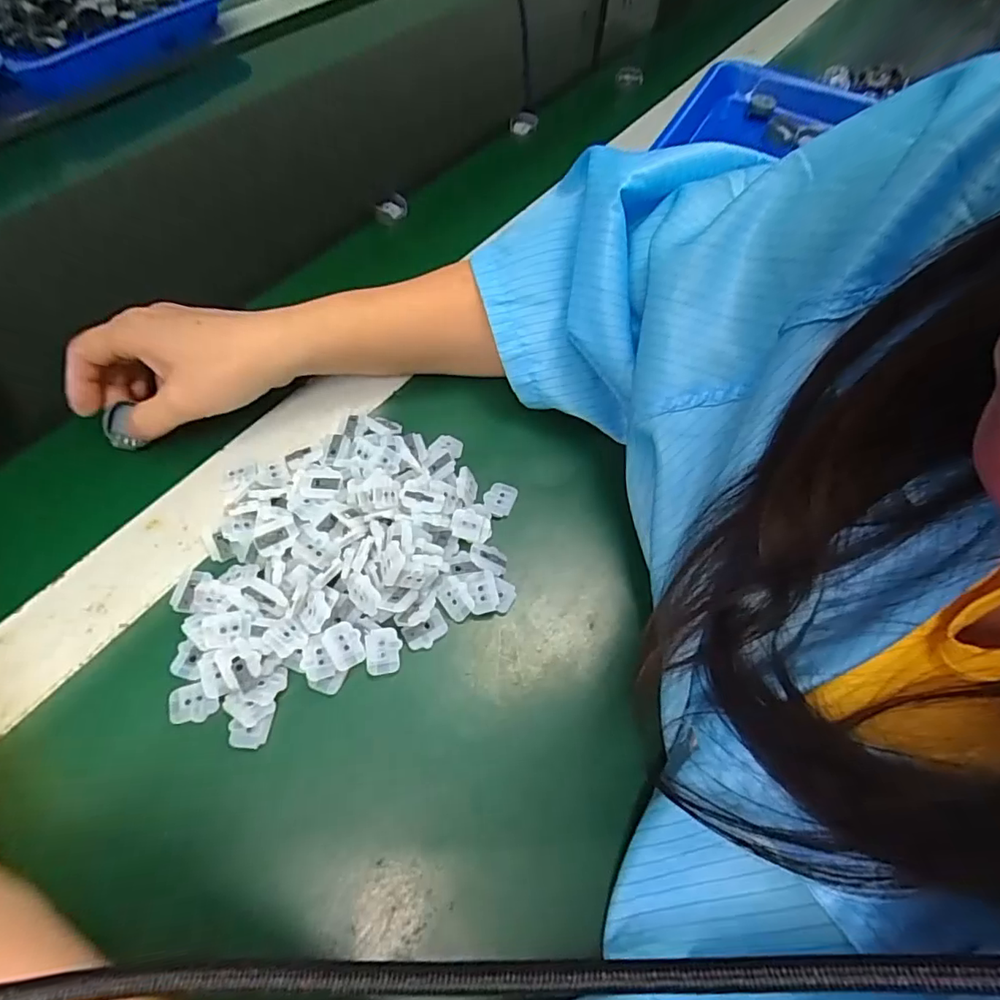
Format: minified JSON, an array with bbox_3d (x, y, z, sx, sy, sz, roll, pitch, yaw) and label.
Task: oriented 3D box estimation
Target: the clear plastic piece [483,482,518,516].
[{"bbox_3d":[0.000,0.000,0.315,0.017,0.005,0.021,24,62,9],"label":"clear plastic piece"}]

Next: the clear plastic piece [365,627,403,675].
[{"bbox_3d":[-0.057,0.074,0.267,0.017,0.004,0.022,-5,61,-7],"label":"clear plastic piece"}]

